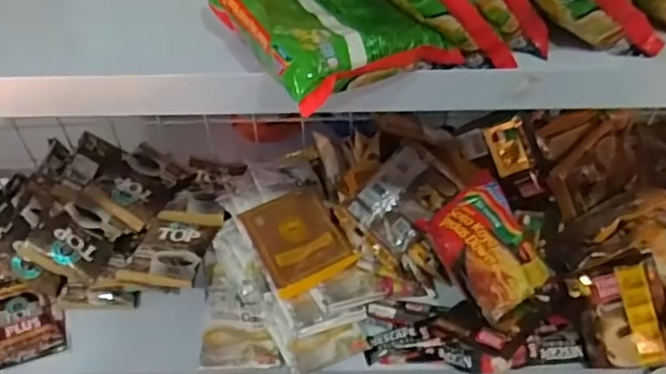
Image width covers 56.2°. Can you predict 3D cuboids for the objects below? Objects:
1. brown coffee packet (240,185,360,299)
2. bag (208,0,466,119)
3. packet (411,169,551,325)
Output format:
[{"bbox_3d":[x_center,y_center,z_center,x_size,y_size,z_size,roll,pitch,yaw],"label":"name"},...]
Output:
[{"bbox_3d":[-0.038,0.056,0.686,0.093,0.017,0.114,-23,52,-17],"label":"brown coffee packet"},{"bbox_3d":[-0.005,-0.101,0.363,0.101,0.027,0.131,-23,52,-18],"label":"bag"},{"bbox_3d":[0.163,0.064,0.654,0.094,0.023,0.127,-34,90,-13],"label":"packet"}]

